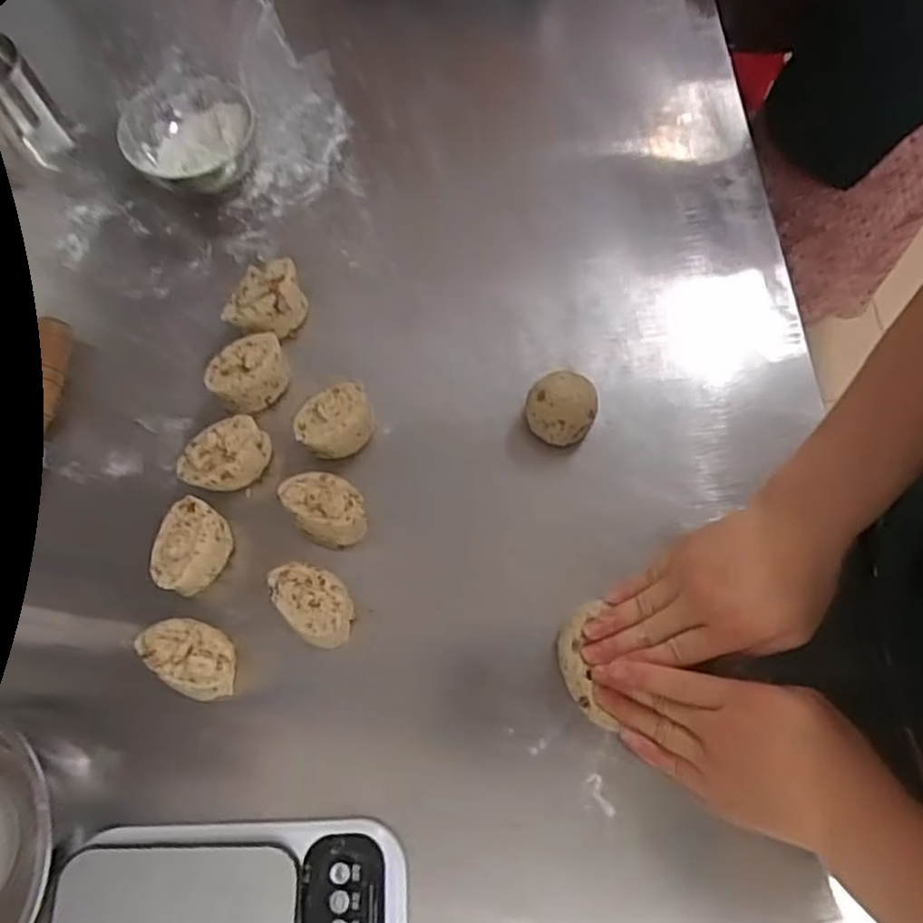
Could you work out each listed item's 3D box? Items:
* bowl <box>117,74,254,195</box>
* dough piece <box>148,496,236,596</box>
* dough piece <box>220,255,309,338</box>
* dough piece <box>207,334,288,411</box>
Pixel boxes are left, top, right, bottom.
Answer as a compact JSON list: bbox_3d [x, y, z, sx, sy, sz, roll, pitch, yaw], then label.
[{"bbox_3d":[-0.228,-0.271,0.574,0.105,0.054,0.098,0,69,-1],"label":"bowl"},{"bbox_3d":[-0.183,0.058,0.455,0.039,0.035,0.060,14,69,4],"label":"dough piece"},{"bbox_3d":[-0.154,-0.123,0.526,0.065,0.047,0.046,-22,71,-9],"label":"dough piece"},{"bbox_3d":[-0.158,-0.065,0.505,0.059,0.044,0.036,-41,75,-15],"label":"dough piece"}]

